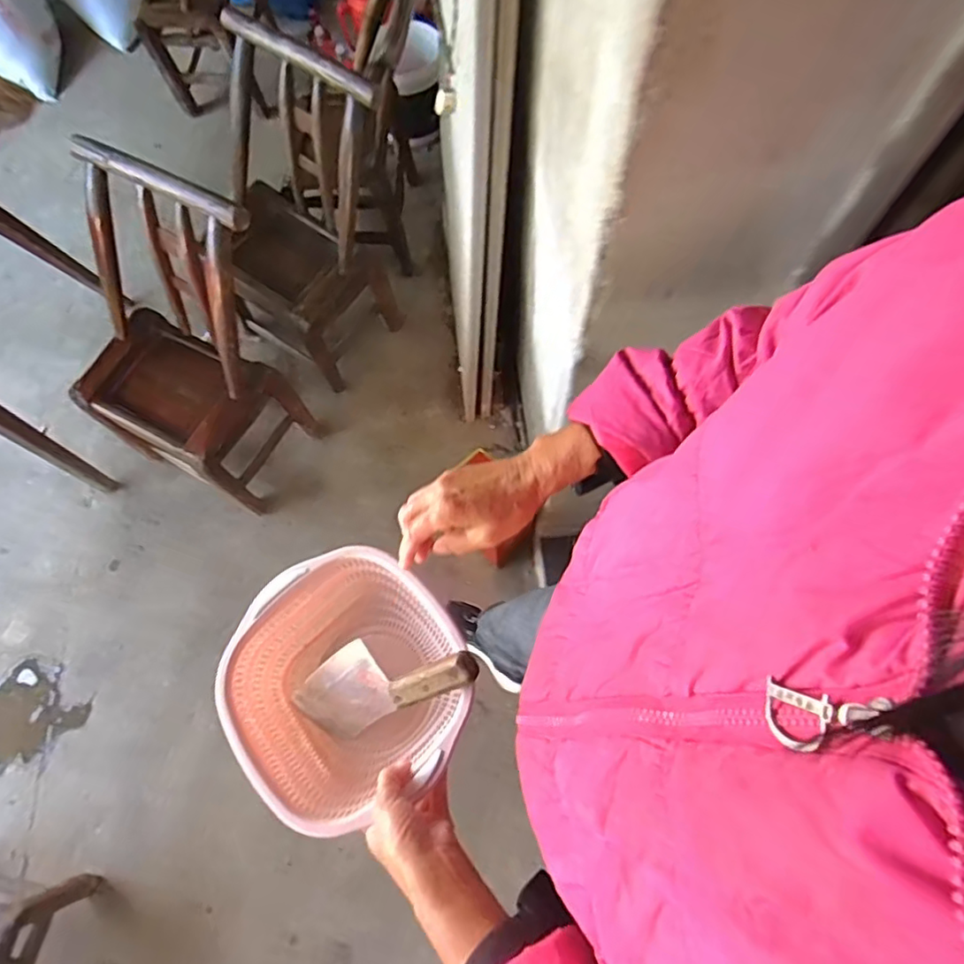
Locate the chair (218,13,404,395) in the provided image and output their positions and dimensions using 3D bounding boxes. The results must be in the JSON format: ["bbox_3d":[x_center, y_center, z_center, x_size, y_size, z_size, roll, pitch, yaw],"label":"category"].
[{"bbox_3d":[-0.480,-0.641,1.506,0.425,0.707,0.373,35,75,14],"label":"chair"}]

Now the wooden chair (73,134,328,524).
[{"bbox_3d":[-0.686,-0.297,1.356,0.455,0.675,0.418,26,73,11],"label":"wooden chair"}]

